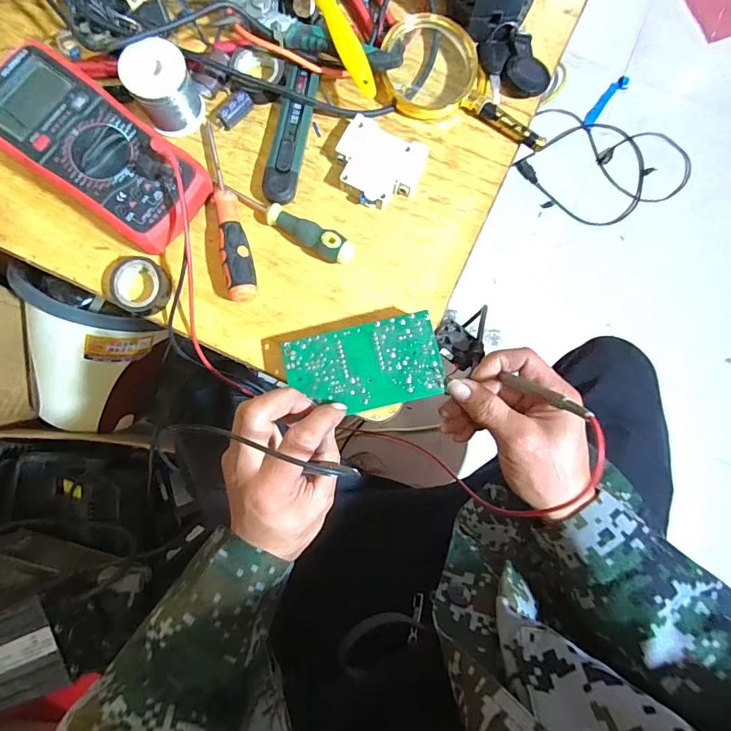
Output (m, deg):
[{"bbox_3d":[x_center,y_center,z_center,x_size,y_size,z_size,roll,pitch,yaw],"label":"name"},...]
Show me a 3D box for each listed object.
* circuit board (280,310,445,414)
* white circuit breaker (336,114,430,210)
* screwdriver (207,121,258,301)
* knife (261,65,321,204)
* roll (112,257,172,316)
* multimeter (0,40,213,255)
[{"bbox_3d":[-0.001,0.001,0.345,0.121,0.005,0.069,-14,84,0],"label":"circuit board"},{"bbox_3d":[0.010,-0.182,0.386,0.075,0.017,0.069,28,82,0],"label":"white circuit breaker"},{"bbox_3d":[-0.120,-0.138,0.373,0.024,0.023,0.170,-12,84,-5],"label":"screwdriver"},{"bbox_3d":[-0.068,-0.211,0.388,0.029,0.016,0.130,10,82,-3],"label":"knife"},{"bbox_3d":[-0.193,-0.068,0.367,0.044,0.021,0.046,0,83,-4],"label":"roll"},{"bbox_3d":[-0.225,-0.177,0.359,0.184,0.050,0.088,36,82,1],"label":"multimeter"}]

